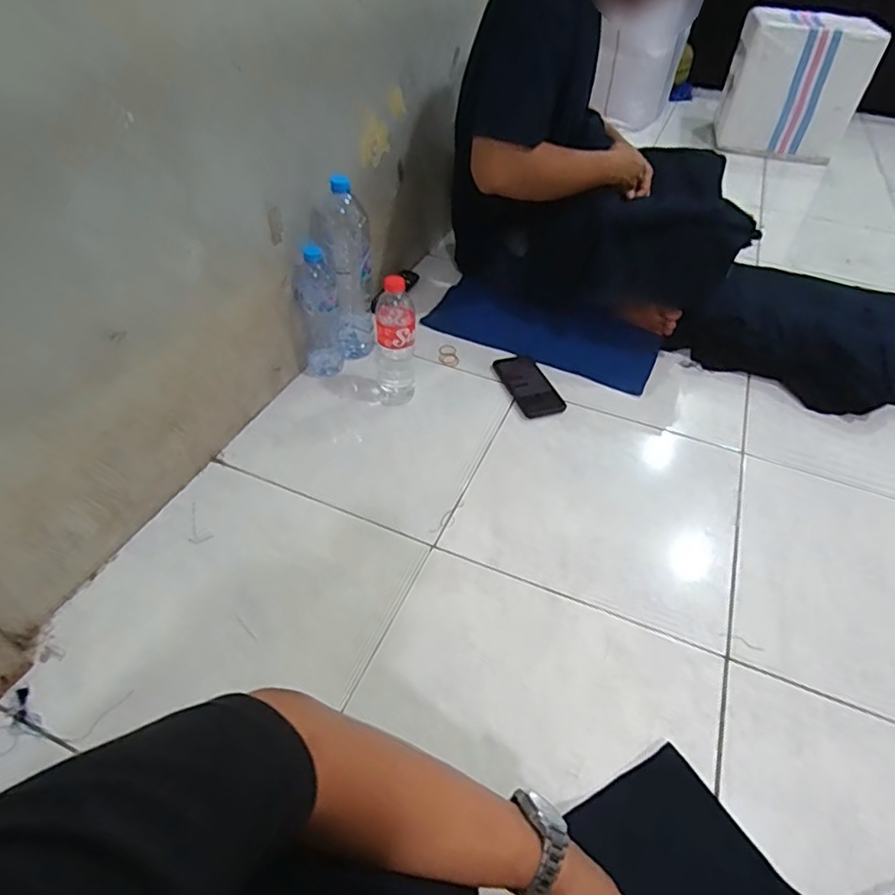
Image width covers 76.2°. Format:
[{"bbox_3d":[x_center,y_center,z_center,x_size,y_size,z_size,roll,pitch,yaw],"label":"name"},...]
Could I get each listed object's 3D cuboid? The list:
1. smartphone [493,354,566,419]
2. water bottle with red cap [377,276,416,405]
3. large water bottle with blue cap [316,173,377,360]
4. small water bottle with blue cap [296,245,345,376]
[{"bbox_3d":[0.151,-0.117,1.071,0.078,0.010,0.169,-13,48,-17],"label":"smartphone"},{"bbox_3d":[-0.086,-0.179,0.952,0.067,0.215,0.069,-2,46,-7],"label":"water bottle with red cap"},{"bbox_3d":[-0.175,-0.298,0.994,0.088,0.306,0.092,-3,46,-8],"label":"large water bottle with blue cap"},{"bbox_3d":[-0.224,-0.231,0.987,0.071,0.222,0.063,-7,47,-11],"label":"small water bottle with blue cap"}]

